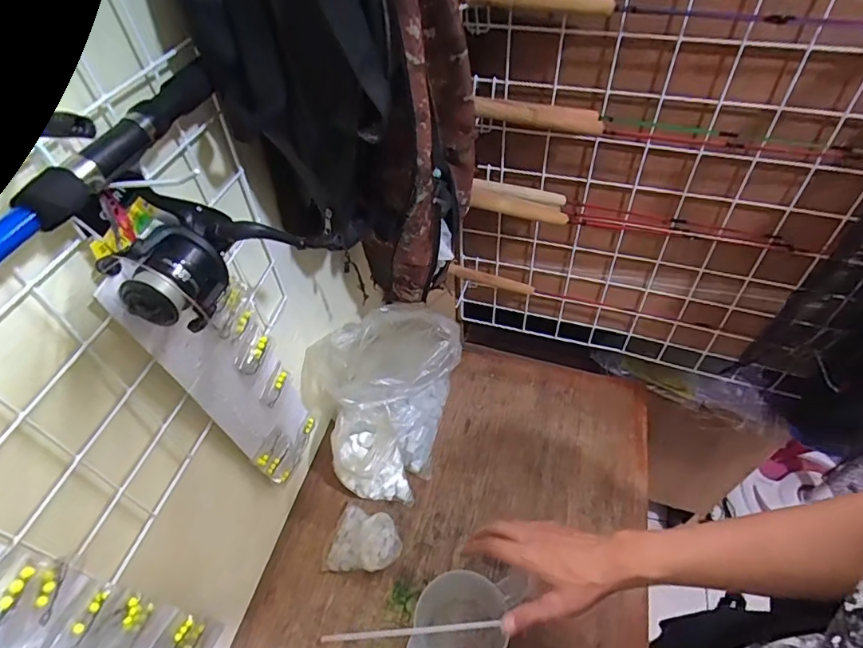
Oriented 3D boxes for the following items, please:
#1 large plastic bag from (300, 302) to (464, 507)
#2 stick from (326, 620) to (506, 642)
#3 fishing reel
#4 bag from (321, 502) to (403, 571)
[{"bbox_3d":[-0.080,0.095,0.727,0.206,0.207,0.242,21,54,20],"label":"large plastic bag"},{"bbox_3d":[-0.022,0.334,0.541,0.192,0.013,0.007,-5,50,1],"label":"stick"},{"bbox_3d":[-0.156,-0.069,0.361,0.156,0.095,0.086,-33,55,-22],"label":"fishing reel"},{"bbox_3d":[-0.090,0.300,0.689,0.096,0.032,0.084,7,51,10],"label":"bag"}]

